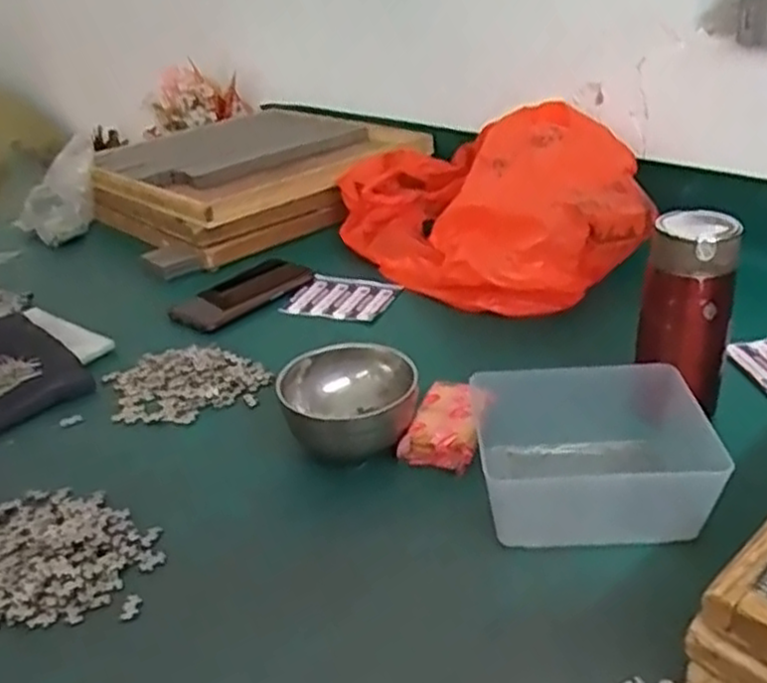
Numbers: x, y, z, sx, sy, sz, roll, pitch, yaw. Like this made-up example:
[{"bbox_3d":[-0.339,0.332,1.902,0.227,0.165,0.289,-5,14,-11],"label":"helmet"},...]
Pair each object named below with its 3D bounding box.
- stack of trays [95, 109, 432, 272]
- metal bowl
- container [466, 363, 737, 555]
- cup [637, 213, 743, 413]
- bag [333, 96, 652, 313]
[{"bbox_3d":[-0.194,-0.246,1.150,0.413,0.110,0.424,-25,35,-35],"label":"stack of trays"},{"bbox_3d":[-0.027,0.054,0.604,0.107,0.064,0.104,-4,28,1],"label":"metal bowl"},{"bbox_3d":[0.142,0.077,0.539,0.145,0.060,0.131,-1,28,6],"label":"container"},{"bbox_3d":[0.231,-0.016,0.583,0.063,0.159,0.061,10,31,22],"label":"cup"},{"bbox_3d":[0.114,-0.177,0.891,0.257,0.154,0.390,-20,33,-29],"label":"bag"}]

